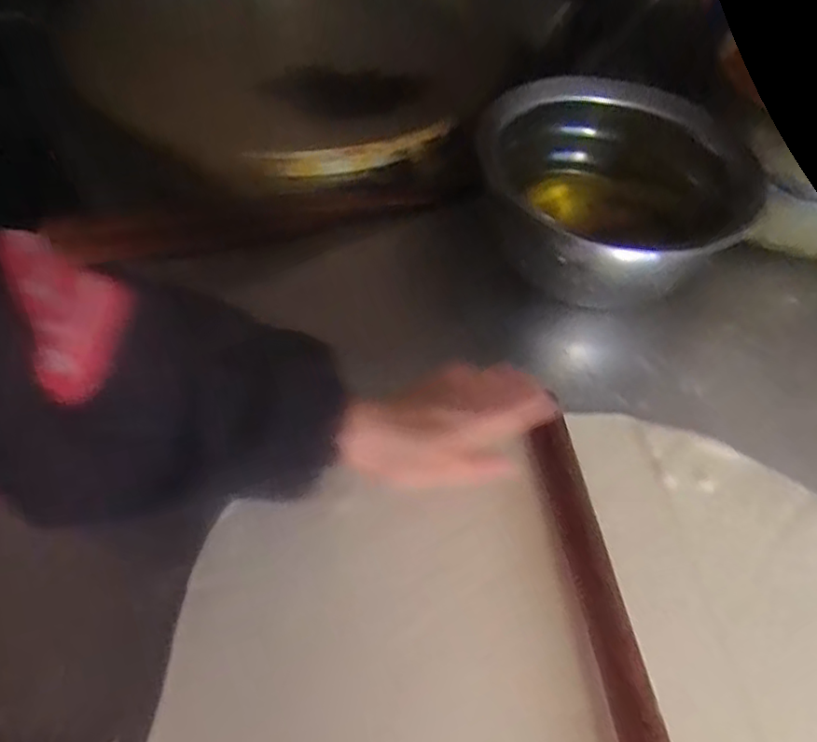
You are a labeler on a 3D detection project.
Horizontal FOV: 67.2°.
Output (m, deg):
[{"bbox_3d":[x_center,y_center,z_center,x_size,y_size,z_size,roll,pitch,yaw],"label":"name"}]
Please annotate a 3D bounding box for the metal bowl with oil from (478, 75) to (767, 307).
[{"bbox_3d":[0.194,-0.165,0.605,0.216,0.129,0.215,2,54,-3],"label":"metal bowl with oil"}]

